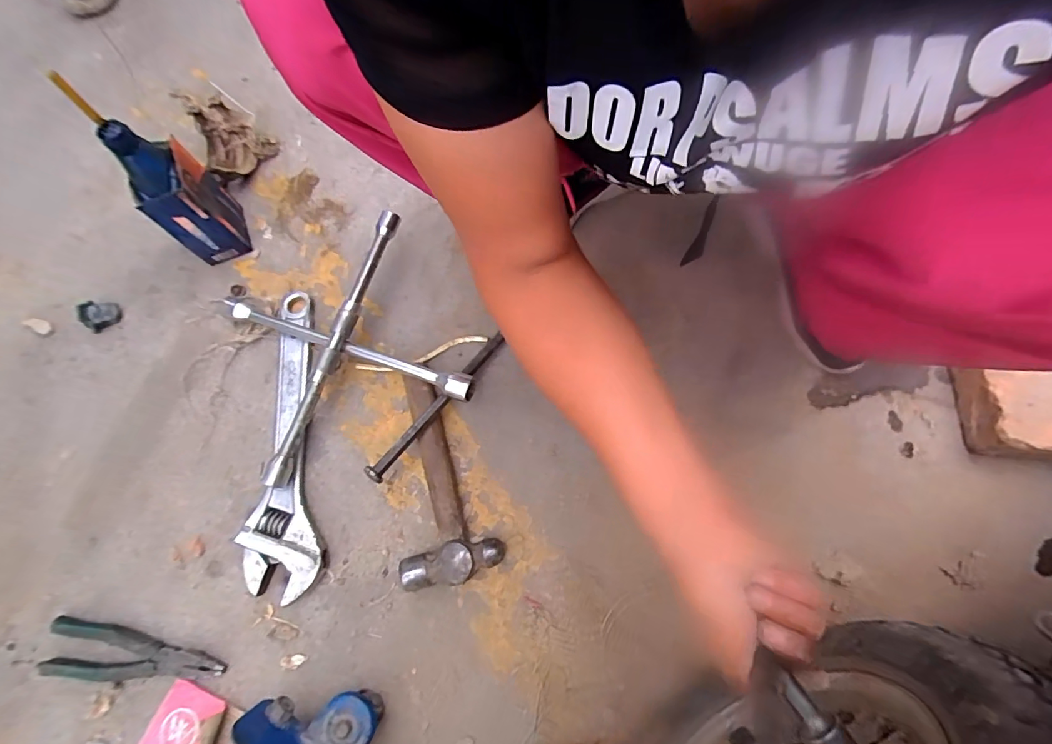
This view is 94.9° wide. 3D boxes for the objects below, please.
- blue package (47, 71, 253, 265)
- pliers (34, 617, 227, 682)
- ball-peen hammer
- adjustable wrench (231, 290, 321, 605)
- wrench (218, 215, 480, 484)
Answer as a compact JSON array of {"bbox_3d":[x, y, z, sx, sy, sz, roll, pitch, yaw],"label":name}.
[{"bbox_3d":[-0.410,-0.219,0.558,0.061,0.225,0.089,-13,73,-2],"label":"blue package"},{"bbox_3d":[-0.412,0.299,0.508,0.189,0.015,0.051,5,73,3],"label":"pliers"},{"bbox_3d":[-0.117,0.119,0.548,0.106,0.035,0.241,-22,73,-5],"label":"ball-peen hammer"},{"bbox_3d":[-0.291,0.072,0.570,0.085,0.026,0.360,-10,73,-1],"label":"adjustable wrench"},{"bbox_3d":[-0.221,-0.018,0.581,0.253,0.056,0.274,-26,74,-6],"label":"wrench"}]

